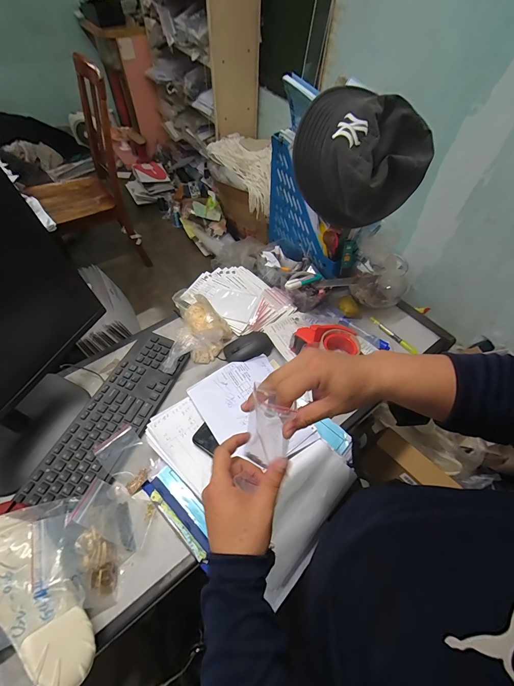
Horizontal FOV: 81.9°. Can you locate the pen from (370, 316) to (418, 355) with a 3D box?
[{"bbox_3d":[0.324,-0.022,0.712,0.016,0.010,0.121,-33,63,-22],"label":"pen"}]

